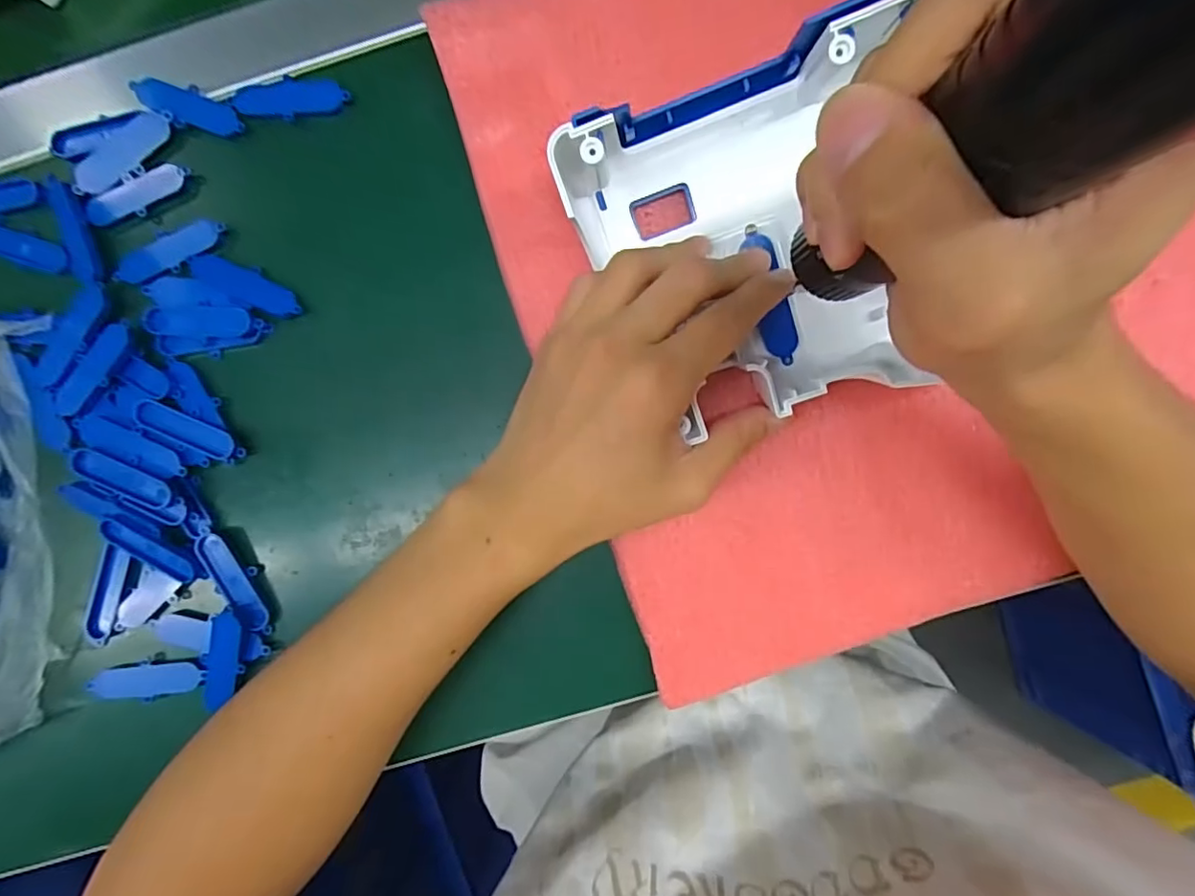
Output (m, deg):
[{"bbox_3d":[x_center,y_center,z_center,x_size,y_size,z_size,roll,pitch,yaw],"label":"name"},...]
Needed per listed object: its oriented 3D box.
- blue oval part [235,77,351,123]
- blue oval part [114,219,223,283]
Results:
[{"bbox_3d":[-0.147,-0.168,0.270,0.053,0.005,0.020,-9,88,3],"label":"blue oval part"},{"bbox_3d":[-0.208,-0.095,0.274,0.054,0.004,0.019,-29,87,2],"label":"blue oval part"}]

